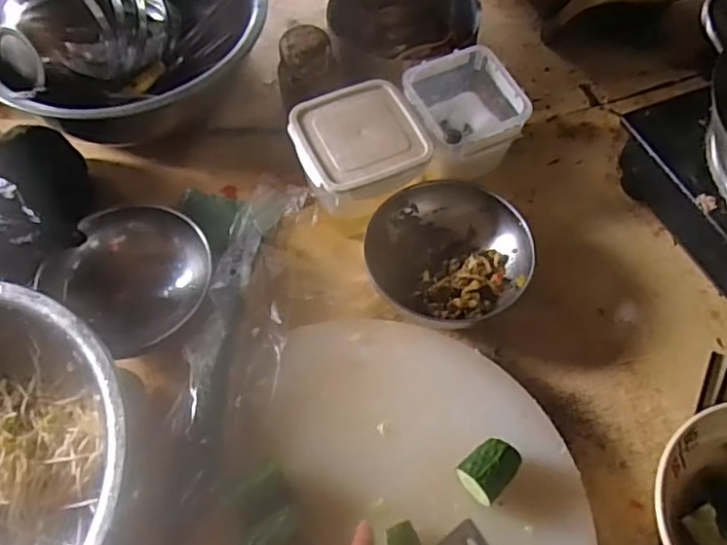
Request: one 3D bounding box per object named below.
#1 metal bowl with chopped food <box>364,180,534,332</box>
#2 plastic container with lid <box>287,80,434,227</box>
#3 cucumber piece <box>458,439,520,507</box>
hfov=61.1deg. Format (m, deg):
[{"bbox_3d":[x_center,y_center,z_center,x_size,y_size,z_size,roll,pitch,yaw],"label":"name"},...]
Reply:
[{"bbox_3d":[0.087,-0.017,0.672,0.165,0.074,0.168,0,59,1],"label":"metal bowl with chopped food"},{"bbox_3d":[-0.004,-0.122,0.700,0.132,0.109,0.128,-23,62,-12],"label":"plastic container with lid"},{"bbox_3d":[0.106,0.170,0.526,0.039,0.032,0.053,39,67,21],"label":"cucumber piece"}]

